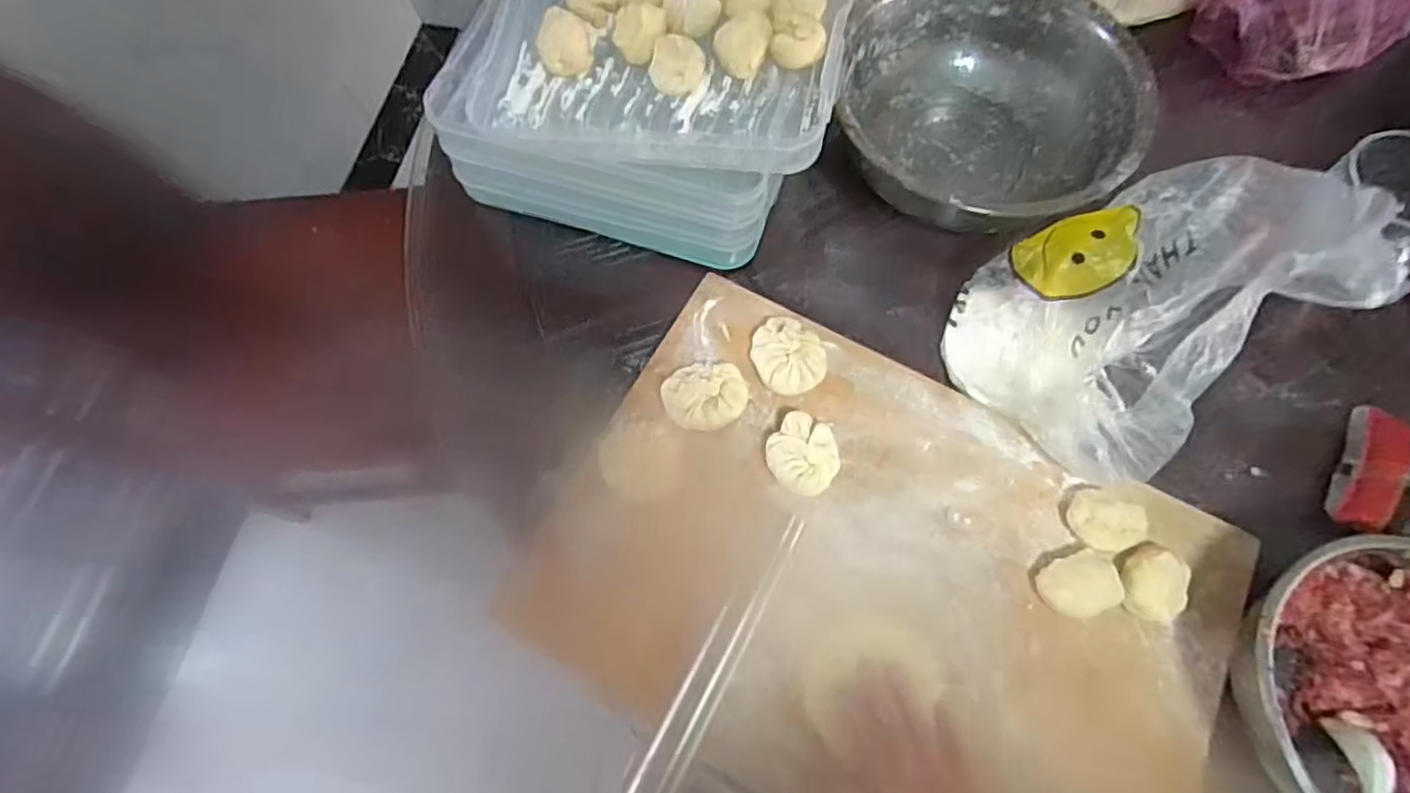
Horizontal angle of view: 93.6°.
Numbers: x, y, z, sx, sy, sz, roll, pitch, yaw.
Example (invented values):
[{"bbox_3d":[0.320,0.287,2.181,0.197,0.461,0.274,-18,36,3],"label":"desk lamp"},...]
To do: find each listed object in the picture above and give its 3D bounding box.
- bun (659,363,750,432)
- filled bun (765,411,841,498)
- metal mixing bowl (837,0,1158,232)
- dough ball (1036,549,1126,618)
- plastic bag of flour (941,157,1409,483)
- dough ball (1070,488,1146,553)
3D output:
[{"bbox_3d":[0.000,-0.001,0.552,0.065,0.032,0.058,-43,74,-14],"label":"bun"},{"bbox_3d":[0.079,0.048,0.533,0.057,0.030,0.060,0,69,1],"label":"filled bun"},{"bbox_3d":[0.266,-0.277,0.640,0.258,0.113,0.265,0,69,1],"label":"metal mixing bowl"},{"bbox_3d":[0.281,0.143,0.498,0.053,0.033,0.043,-18,70,-6],"label":"dough ball"},{"bbox_3d":[0.358,-0.070,0.532,0.253,0.165,0.193,-28,71,-9],"label":"plastic bag of flour"},{"bbox_3d":[0.310,0.094,0.512,0.044,0.039,0.048,0,69,1],"label":"dough ball"}]

